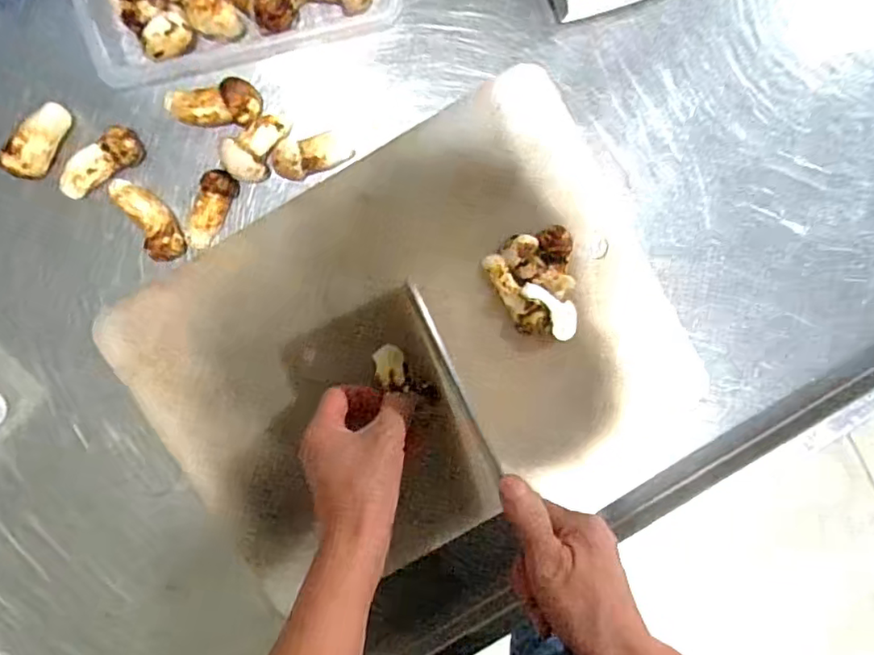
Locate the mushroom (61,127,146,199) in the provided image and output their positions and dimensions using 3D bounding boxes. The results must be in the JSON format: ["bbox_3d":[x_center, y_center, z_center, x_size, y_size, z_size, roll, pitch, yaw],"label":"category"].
[{"bbox_3d":[-0.237,-0.115,0.420,0.061,0.022,0.025,-31,98,2],"label":"mushroom"}]

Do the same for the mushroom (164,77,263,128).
[{"bbox_3d":[-0.157,-0.156,0.418,0.064,0.028,0.030,-1,98,-2],"label":"mushroom"}]

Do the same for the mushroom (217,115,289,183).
[{"bbox_3d":[-0.130,-0.129,0.424,0.031,0.030,0.049,28,96,-6],"label":"mushroom"}]

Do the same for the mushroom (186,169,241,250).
[{"bbox_3d":[-0.164,-0.085,0.427,0.021,0.019,0.058,30,96,-6],"label":"mushroom"}]

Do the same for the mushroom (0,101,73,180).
[{"bbox_3d":[-0.275,-0.130,0.415,0.020,0.030,0.055,33,95,-6],"label":"mushroom"}]

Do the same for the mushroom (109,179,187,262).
[{"bbox_3d":[-0.206,-0.079,0.427,0.025,0.022,0.066,-31,98,2],"label":"mushroom"}]

